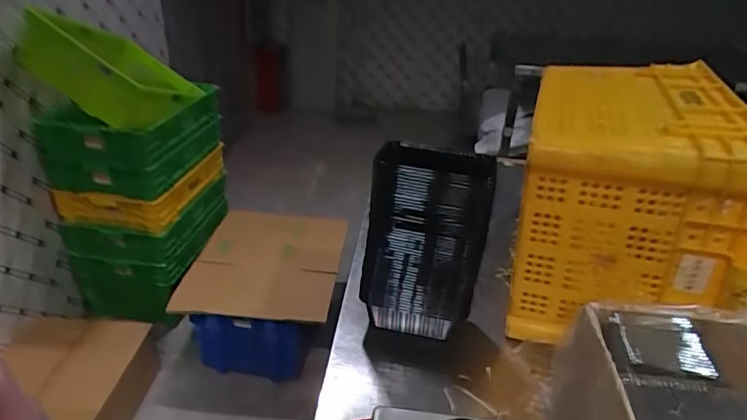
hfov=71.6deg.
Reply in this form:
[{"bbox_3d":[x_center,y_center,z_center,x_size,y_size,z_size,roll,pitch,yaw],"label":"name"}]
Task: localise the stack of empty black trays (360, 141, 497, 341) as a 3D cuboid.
[{"bbox_3d":[0.084,0.063,0.838,0.175,0.312,0.123,9,29,10],"label":"stack of empty black trays"}]

